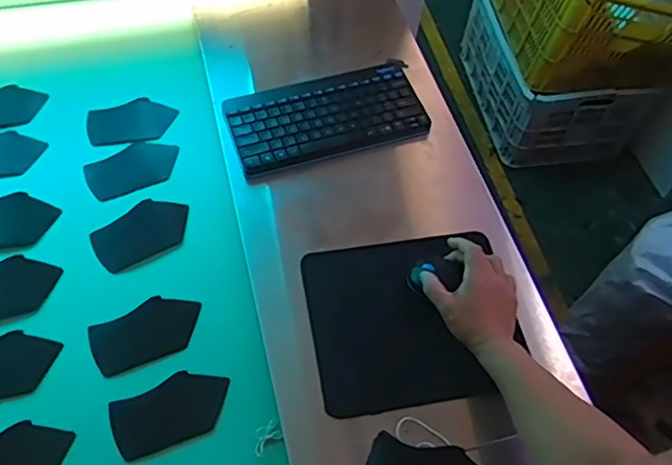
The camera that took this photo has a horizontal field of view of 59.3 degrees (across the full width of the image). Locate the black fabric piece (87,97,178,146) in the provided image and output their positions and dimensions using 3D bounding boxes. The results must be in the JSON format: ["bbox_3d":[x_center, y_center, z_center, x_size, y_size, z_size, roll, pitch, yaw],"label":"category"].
[{"bbox_3d":[-0.307,-0.167,0.889,0.126,0.005,0.073,-12,64,-12],"label":"black fabric piece"}]

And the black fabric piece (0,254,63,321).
[{"bbox_3d":[-0.408,0.071,0.728,0.123,0.008,0.080,-21,65,-18],"label":"black fabric piece"}]

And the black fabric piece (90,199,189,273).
[{"bbox_3d":[-0.256,0.000,0.783,0.125,0.006,0.074,-25,75,-16],"label":"black fabric piece"}]

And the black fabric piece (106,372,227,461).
[{"bbox_3d":[-0.186,0.202,0.670,0.127,0.004,0.073,-17,61,-13],"label":"black fabric piece"}]

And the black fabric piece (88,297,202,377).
[{"bbox_3d":[-0.229,0.120,0.715,0.127,0.004,0.073,-21,62,-15],"label":"black fabric piece"}]

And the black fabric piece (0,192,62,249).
[{"bbox_3d":[-0.438,-0.015,0.783,0.124,0.004,0.084,-6,59,-7],"label":"black fabric piece"}]

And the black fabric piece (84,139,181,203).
[{"bbox_3d":[-0.292,-0.093,0.852,0.127,0.006,0.079,-21,65,-14],"label":"black fabric piece"}]

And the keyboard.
[{"bbox_3d":[-0.012,-0.168,0.857,0.278,0.016,0.142,-17,66,-15],"label":"keyboard"}]

